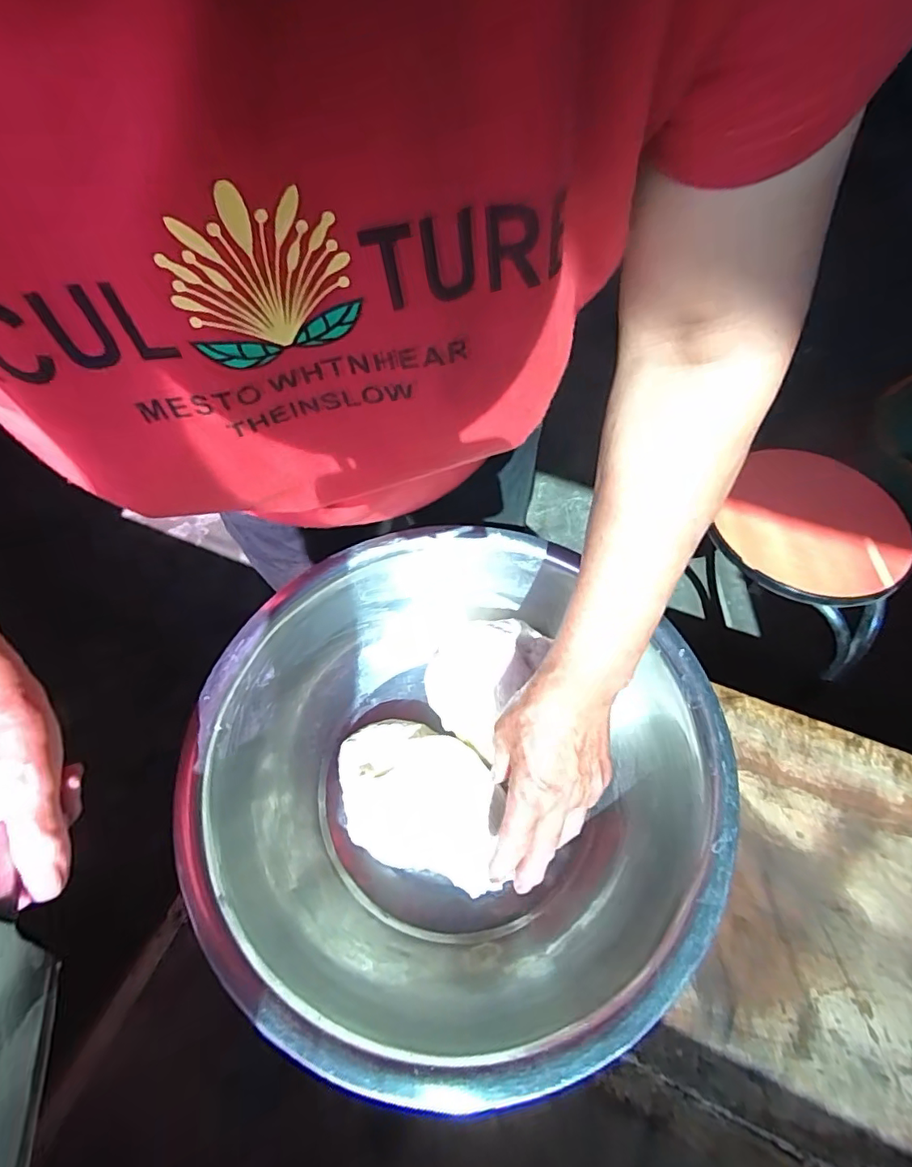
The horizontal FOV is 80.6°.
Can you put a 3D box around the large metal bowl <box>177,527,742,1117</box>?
[{"bbox_3d":[-0.007,0.147,0.428,0.351,0.125,0.372,0,56,1],"label":"large metal bowl"}]

